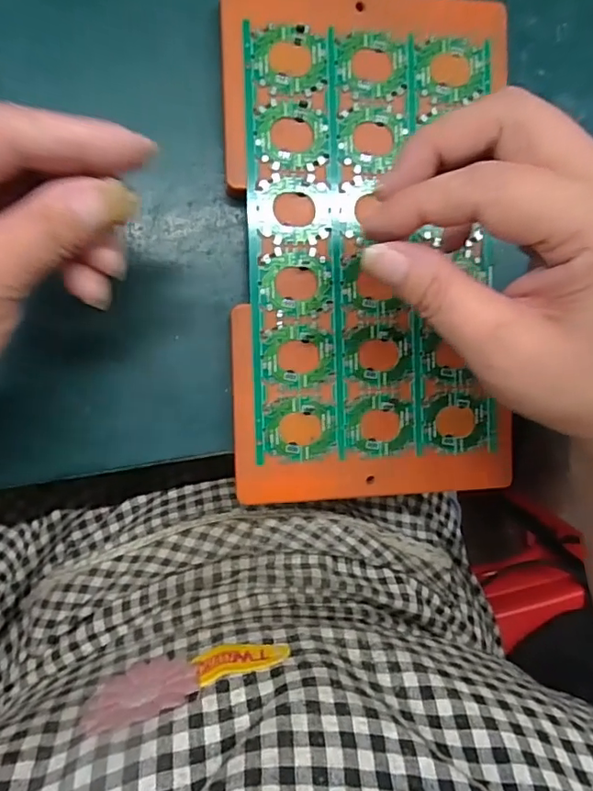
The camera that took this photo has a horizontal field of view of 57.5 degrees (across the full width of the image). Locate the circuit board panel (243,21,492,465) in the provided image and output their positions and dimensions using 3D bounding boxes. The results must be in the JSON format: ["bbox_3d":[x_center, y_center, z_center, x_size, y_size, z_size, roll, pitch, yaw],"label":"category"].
[{"bbox_3d":[0.037,-0.070,0.260,0.115,0.004,0.199,-2,92,-8],"label":"circuit board panel"}]

